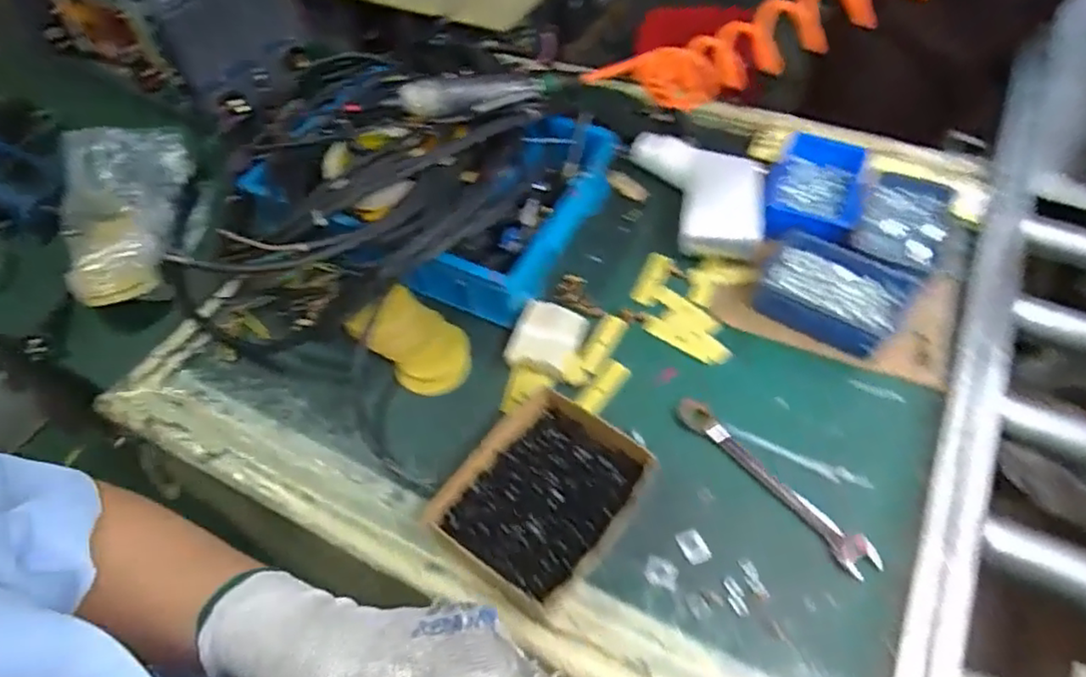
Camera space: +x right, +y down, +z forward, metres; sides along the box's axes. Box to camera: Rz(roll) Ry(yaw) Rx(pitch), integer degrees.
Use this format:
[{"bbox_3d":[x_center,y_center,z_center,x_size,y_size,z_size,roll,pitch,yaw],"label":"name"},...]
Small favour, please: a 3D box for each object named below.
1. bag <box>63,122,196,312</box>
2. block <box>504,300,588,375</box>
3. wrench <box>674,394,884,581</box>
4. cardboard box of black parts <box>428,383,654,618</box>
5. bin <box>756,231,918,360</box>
[{"bbox_3d":[-0.515,-0.155,0.784,0.117,0.105,0.253,-8,53,-2],"label":"bag"},{"bbox_3d":[0.005,-0.004,0.685,0.074,0.025,0.084,7,56,12],"label":"block"},{"bbox_3d":[0.208,0.129,0.593,0.033,0.012,0.214,-36,58,-18],"label":"wrench"},{"bbox_3d":[-0.001,0.137,0.577,0.140,0.037,0.164,31,64,25],"label":"cardboard box of black parts"},{"bbox_3d":[0.308,-0.049,0.695,0.145,0.044,0.104,28,60,22],"label":"bin"}]

